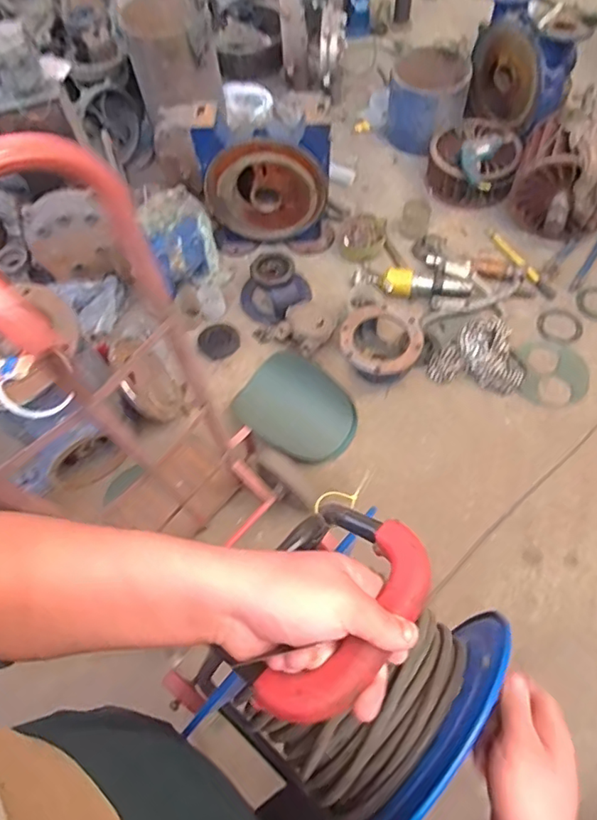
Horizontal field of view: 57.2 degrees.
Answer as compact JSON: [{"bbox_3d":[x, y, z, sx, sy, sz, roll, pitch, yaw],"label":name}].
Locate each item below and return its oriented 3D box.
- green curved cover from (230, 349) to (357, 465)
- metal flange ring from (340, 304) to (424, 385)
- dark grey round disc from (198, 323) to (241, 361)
[{"bbox_3d":[0.002,-0.002,1.721,0.379,0.055,0.283,34,70,20],"label":"green curved cover"},{"bbox_3d":[0.254,-0.195,1.704,0.240,0.127,0.260,-2,62,3],"label":"metal flange ring"},{"bbox_3d":[-0.266,-0.232,1.832,0.130,0.010,0.126,-2,70,6],"label":"dark grey round disc"}]

